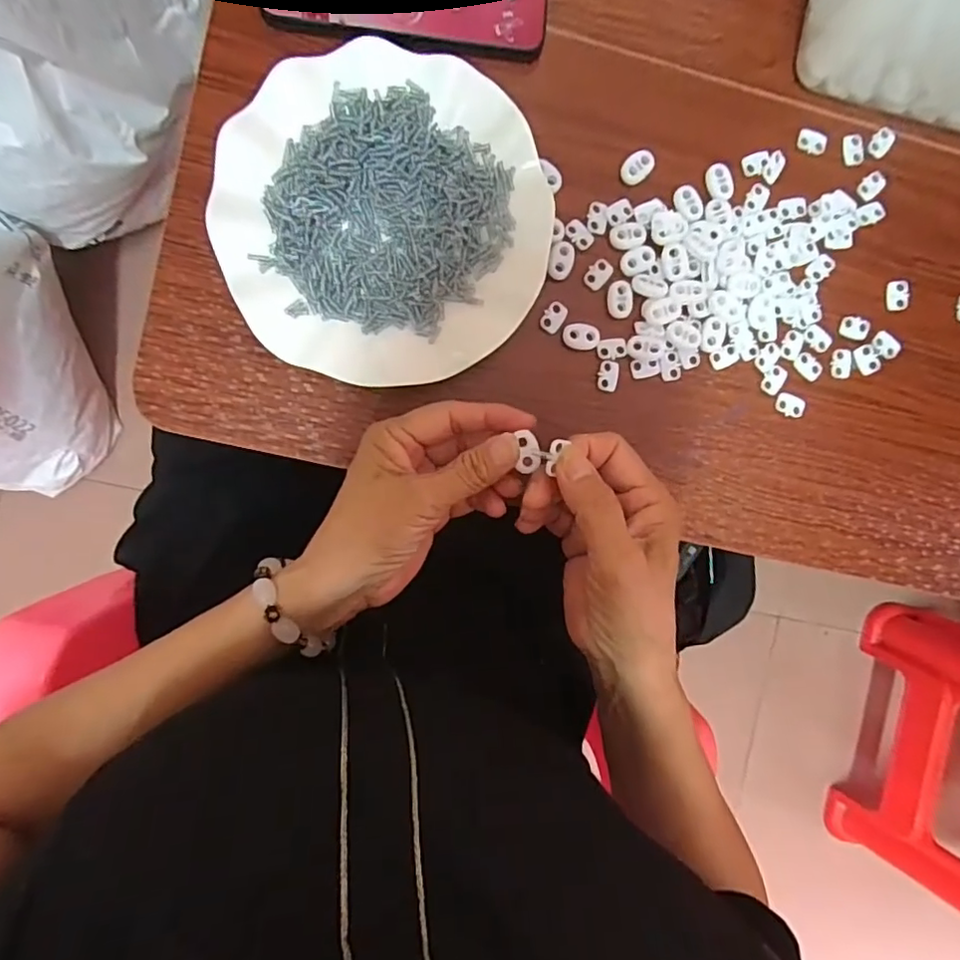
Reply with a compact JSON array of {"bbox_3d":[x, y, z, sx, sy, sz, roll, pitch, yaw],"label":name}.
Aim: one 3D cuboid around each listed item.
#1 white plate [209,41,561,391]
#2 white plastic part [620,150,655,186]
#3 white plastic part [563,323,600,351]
[{"bbox_3d":[-0.053,-0.149,0.331,0.179,0.028,0.182,0,93,-5],"label":"white plate"},{"bbox_3d":[0.098,-0.195,0.358,0.016,0.008,0.022,39,89,-6],"label":"white plastic part"},{"bbox_3d":[0.063,-0.089,0.355,0.023,0.004,0.016,2,92,-5],"label":"white plastic part"}]

